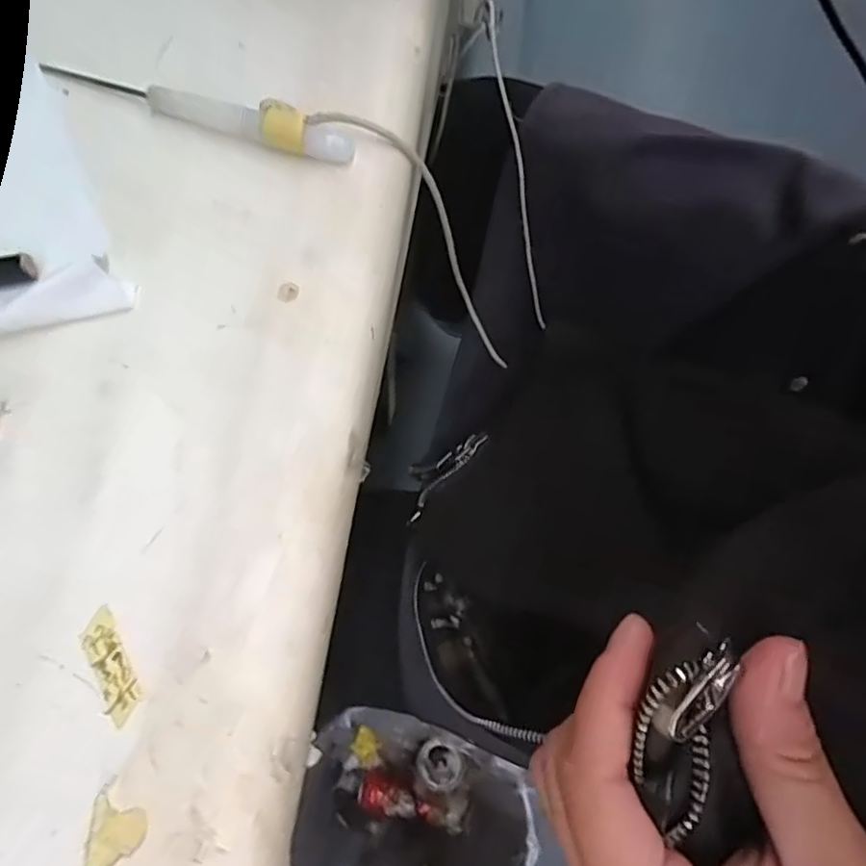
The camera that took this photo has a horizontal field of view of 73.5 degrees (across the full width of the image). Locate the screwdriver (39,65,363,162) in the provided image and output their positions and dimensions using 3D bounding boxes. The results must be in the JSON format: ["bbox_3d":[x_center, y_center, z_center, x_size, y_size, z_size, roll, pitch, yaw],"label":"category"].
[{"bbox_3d":[-0.091,-0.130,0.227,0.125,0.010,0.017,18,74,2],"label":"screwdriver"}]

